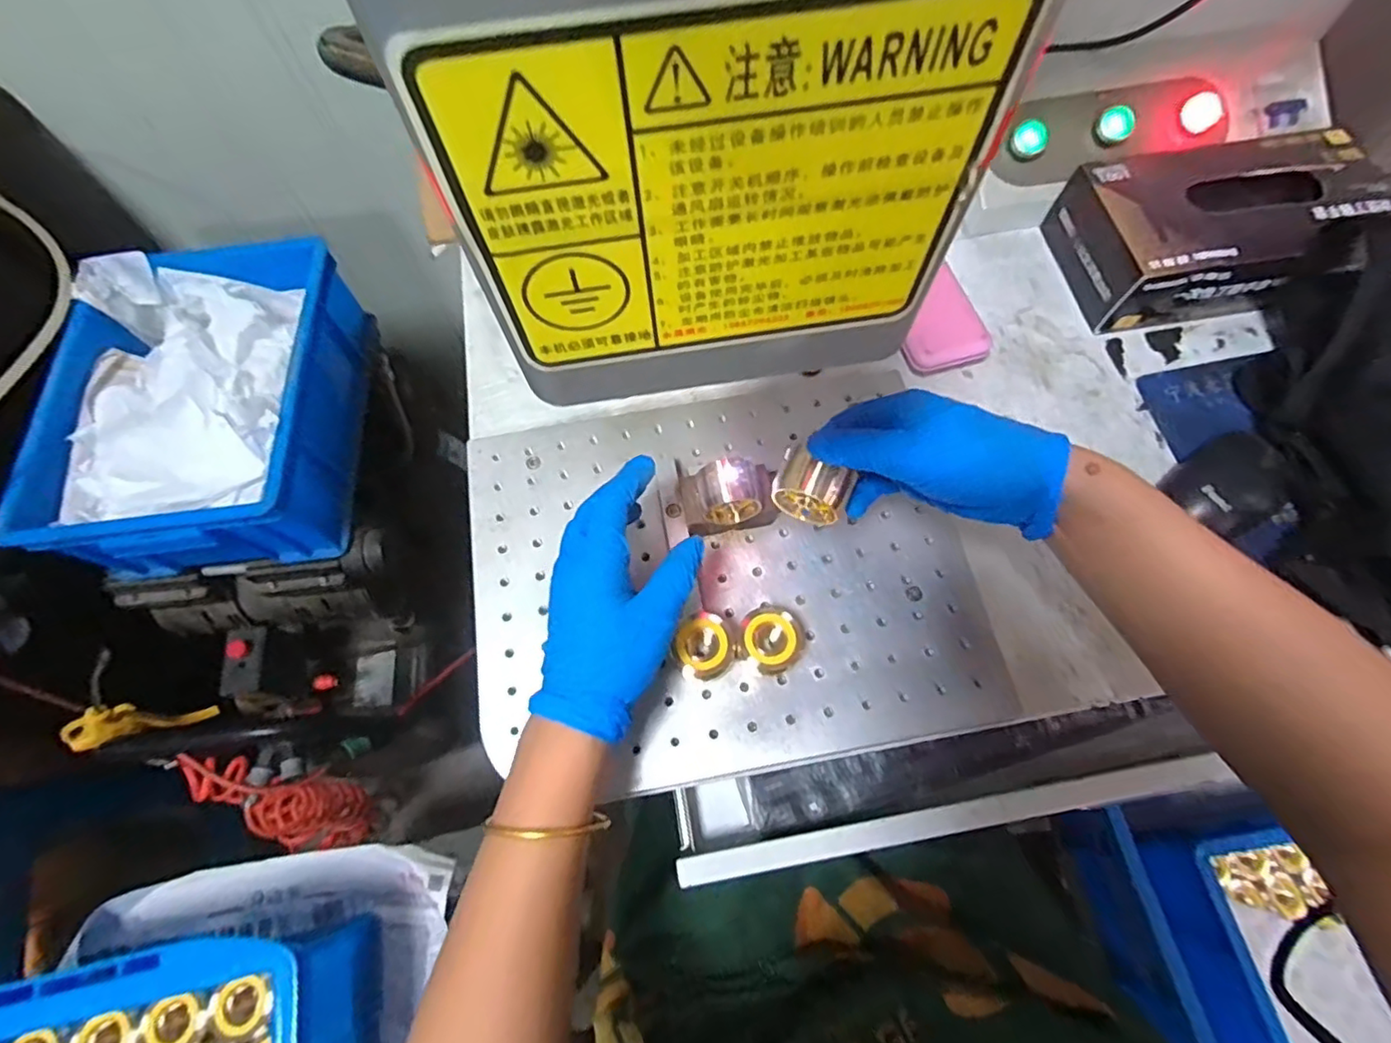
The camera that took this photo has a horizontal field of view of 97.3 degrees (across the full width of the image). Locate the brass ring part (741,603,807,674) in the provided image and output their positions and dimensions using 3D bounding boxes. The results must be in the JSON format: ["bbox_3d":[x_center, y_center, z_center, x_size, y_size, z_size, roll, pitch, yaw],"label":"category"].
[{"bbox_3d":[0.051,0.073,0.394,0.045,0.034,0.042,-1,68,1],"label":"brass ring part"}]

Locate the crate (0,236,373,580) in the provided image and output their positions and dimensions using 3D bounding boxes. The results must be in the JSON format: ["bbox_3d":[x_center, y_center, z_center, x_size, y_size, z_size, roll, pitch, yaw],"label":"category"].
[{"bbox_3d":[-0.517,-0.113,0.649,0.254,0.128,0.304,-6,68,-1],"label":"crate"}]

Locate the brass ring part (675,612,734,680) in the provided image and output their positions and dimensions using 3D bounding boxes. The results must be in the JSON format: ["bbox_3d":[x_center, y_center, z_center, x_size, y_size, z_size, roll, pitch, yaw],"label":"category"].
[{"bbox_3d":[0.005,0.080,0.389,0.036,0.035,0.038,-1,68,1],"label":"brass ring part"}]

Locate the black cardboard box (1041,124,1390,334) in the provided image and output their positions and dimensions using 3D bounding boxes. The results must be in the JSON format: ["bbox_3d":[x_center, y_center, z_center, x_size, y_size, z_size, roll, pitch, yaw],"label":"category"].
[{"bbox_3d":[0.424,-0.235,0.499,0.216,0.078,0.133,-11,68,-4],"label":"black cardboard box"}]

